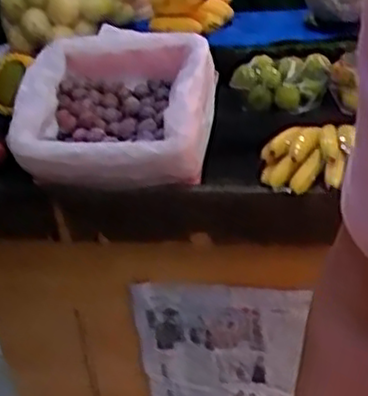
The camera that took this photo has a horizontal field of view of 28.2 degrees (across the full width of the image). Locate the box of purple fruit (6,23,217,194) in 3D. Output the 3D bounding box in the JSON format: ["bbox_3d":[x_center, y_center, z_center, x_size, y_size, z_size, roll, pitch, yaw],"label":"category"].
[{"bbox_3d":[-0.104,-0.170,1.212,0.306,0.140,0.332,1,60,11],"label":"box of purple fruit"}]

